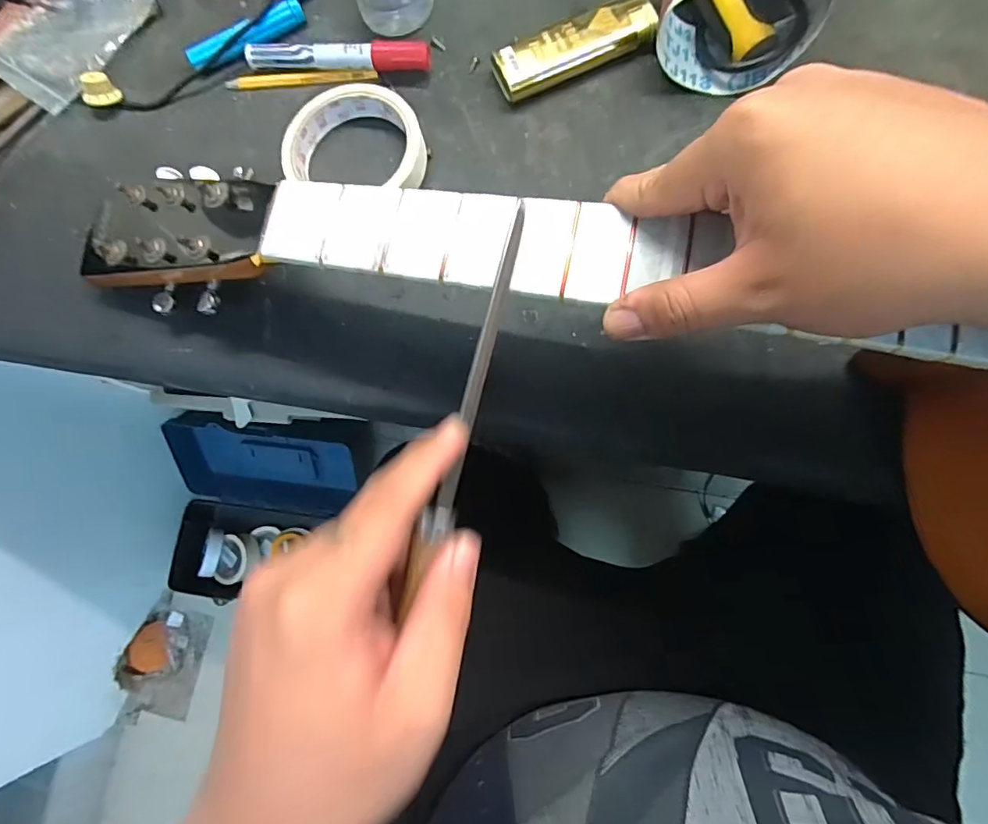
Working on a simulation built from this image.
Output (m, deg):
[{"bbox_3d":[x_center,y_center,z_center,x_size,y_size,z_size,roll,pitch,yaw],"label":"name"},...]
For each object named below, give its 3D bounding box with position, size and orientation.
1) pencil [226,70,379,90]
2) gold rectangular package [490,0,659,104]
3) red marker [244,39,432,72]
[{"bbox_3d":[-0.139,-0.241,0.358,0.113,0.008,0.009,0,79,6],"label":"pencil"},{"bbox_3d":[0.054,-0.244,0.333,0.108,0.016,0.034,-21,78,1],"label":"gold rectangular package"},{"bbox_3d":[-0.110,-0.248,0.347,0.132,0.017,0.014,6,80,7],"label":"red marker"}]

